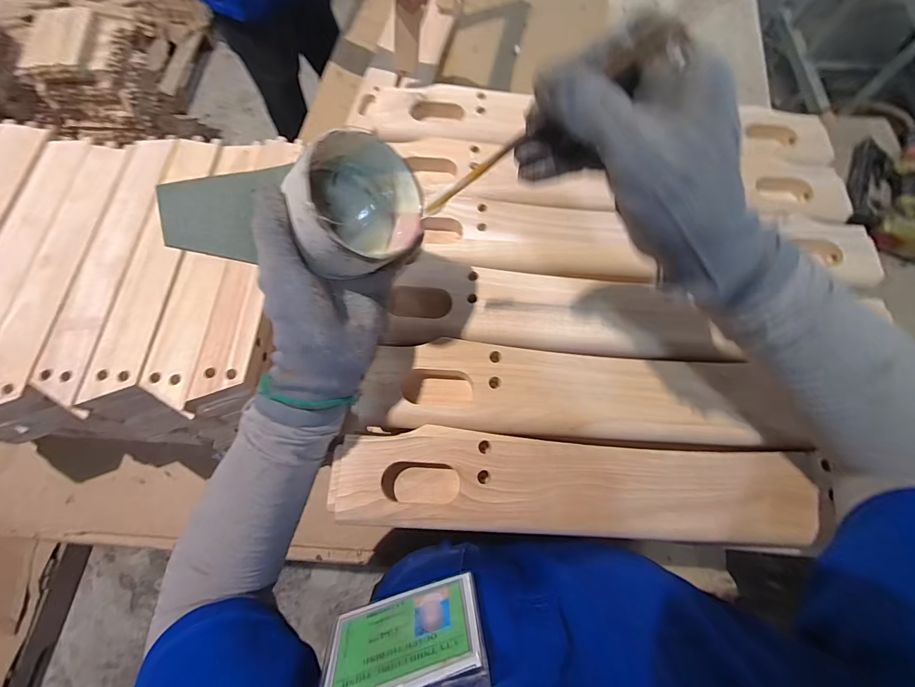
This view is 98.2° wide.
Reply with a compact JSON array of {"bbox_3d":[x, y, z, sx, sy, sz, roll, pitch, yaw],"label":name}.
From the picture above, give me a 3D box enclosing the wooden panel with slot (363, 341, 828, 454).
[{"bbox_3d":[0.095,0.044,0.329,0.337,0.020,0.073,4,70,0],"label":"wooden panel with slot"}]

